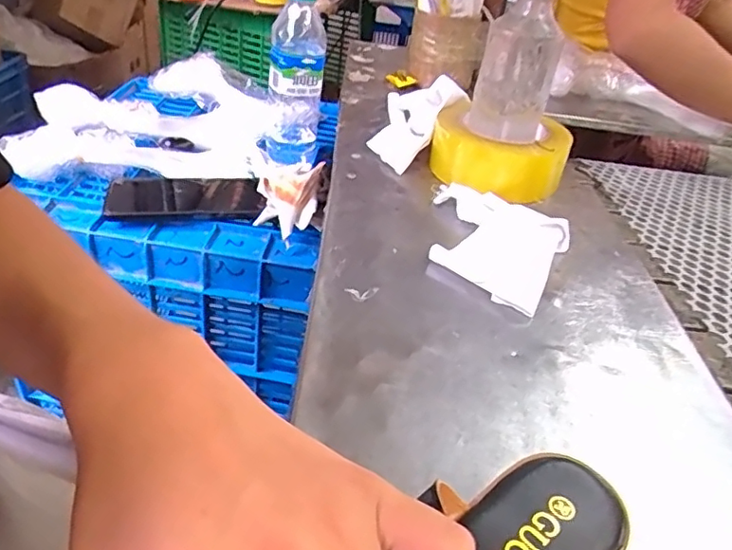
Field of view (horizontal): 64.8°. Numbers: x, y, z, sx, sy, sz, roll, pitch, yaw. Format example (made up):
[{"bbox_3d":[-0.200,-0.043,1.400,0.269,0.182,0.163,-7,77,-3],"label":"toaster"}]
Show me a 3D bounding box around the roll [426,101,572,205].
[{"bbox_3d":[0.125,-0.114,0.540,0.113,0.053,0.113,6,36,-4],"label":"roll"}]

